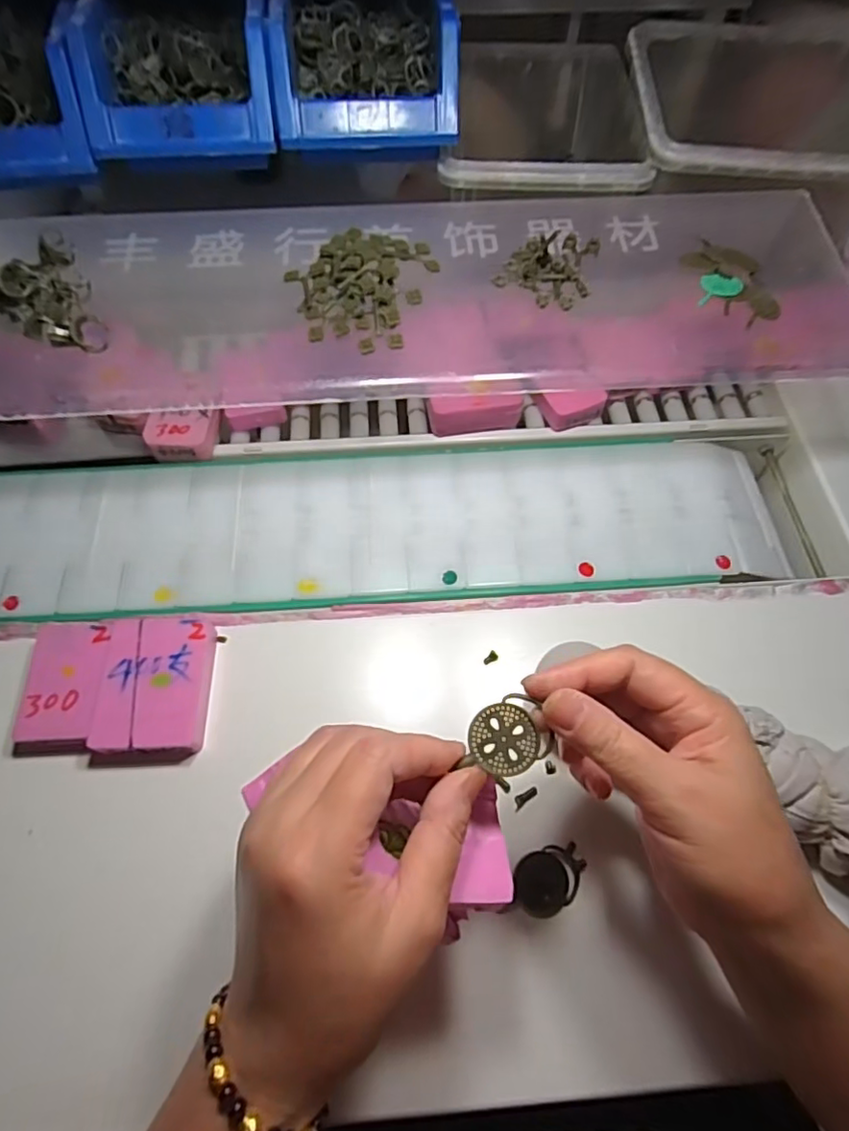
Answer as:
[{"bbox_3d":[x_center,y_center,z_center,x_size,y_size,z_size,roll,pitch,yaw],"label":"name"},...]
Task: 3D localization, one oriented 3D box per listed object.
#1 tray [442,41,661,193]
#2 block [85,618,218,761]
[{"bbox_3d":[0.088,-0.351,0.504,0.154,0.089,0.202,-1,64,-1],"label":"tray"},{"bbox_3d":[-0.163,0.072,0.356,0.059,0.019,0.081,-2,65,-1],"label":"block"}]

